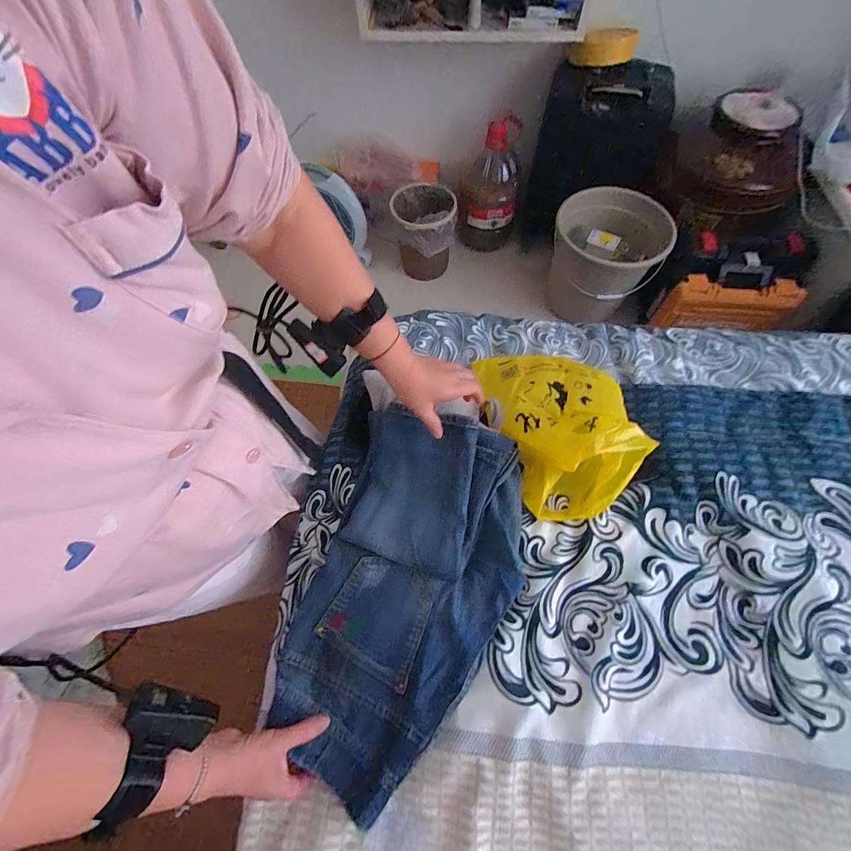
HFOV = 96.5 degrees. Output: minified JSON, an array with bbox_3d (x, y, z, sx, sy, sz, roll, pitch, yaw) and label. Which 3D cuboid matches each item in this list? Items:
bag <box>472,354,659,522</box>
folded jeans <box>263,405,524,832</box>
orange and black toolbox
[{"bbox_3d":[0.198,-0.016,0.555,0.210,0.124,0.283,-1,65,1],"label":"bag"},{"bbox_3d":[-0.028,0.209,0.498,0.258,0.110,0.445,18,66,8],"label":"folded jeans"},{"bbox_3d":[0.952,-0.450,1.220,0.397,0.225,0.236,10,66,7],"label":"orange and black toolbox"}]

